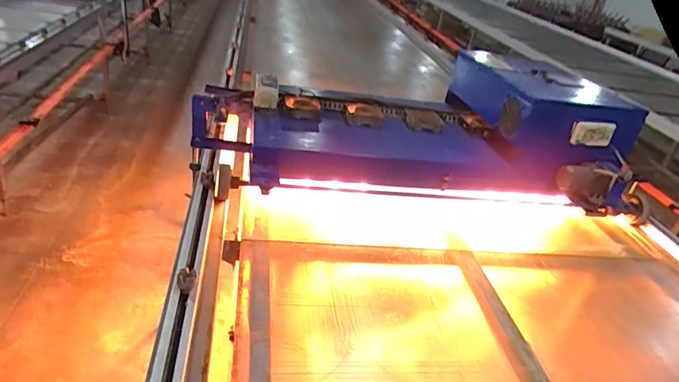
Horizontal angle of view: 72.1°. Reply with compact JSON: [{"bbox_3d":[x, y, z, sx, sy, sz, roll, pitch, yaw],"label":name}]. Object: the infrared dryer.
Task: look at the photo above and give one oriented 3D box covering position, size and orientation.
[{"bbox_3d":[0.240,-0.209,1.490,1.282,0.355,0.579,4,30,-12],"label":"infrared dryer"}]

